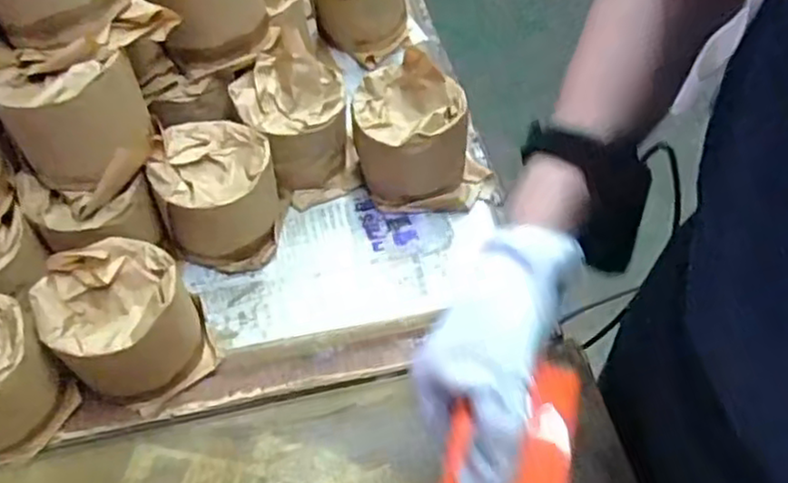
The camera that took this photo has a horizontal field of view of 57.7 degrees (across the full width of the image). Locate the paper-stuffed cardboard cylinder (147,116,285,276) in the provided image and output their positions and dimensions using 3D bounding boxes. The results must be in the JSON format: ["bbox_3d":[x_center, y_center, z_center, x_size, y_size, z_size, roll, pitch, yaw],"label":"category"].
[{"bbox_3d":[-0.139,-0.038,0.578,0.087,0.091,0.095,-3,53,-1],"label":"paper-stuffed cardboard cylinder"}]

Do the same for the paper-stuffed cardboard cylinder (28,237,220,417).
[{"bbox_3d":[-0.188,0.060,0.506,0.095,0.095,0.091,-1,53,1],"label":"paper-stuffed cardboard cylinder"}]

